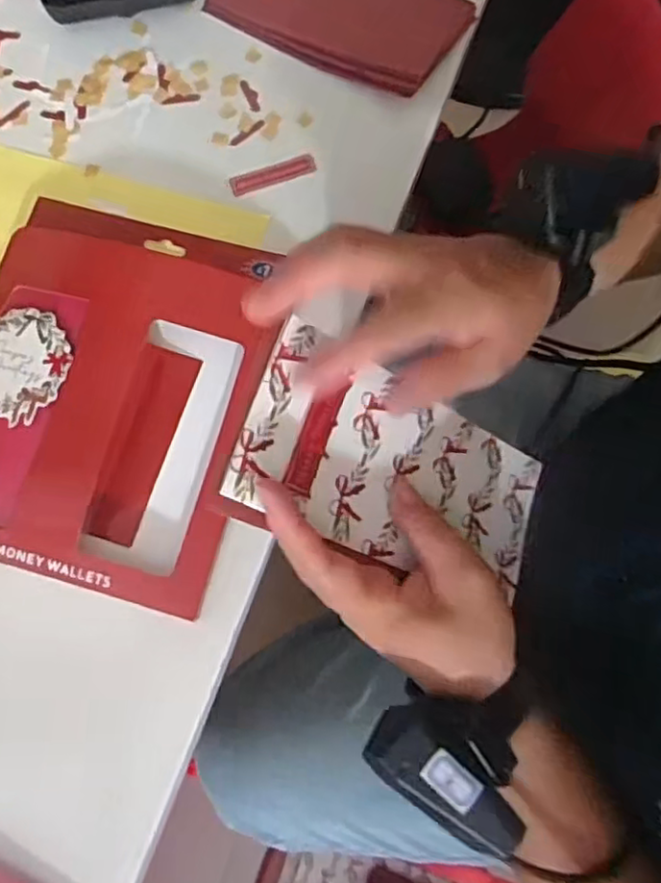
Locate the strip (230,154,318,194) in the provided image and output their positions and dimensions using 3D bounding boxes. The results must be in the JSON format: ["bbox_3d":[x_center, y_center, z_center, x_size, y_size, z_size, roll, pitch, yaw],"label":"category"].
[{"bbox_3d":[-0.040,-0.185,0.448,0.060,0.004,0.014,-17,77,-3],"label":"strip"}]

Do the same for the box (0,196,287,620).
[{"bbox_3d":[-0.142,-0.036,0.400,0.185,0.027,0.233,15,77,5],"label":"box"}]

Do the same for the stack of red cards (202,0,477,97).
[{"bbox_3d":[0.007,-0.318,0.469,0.177,0.015,0.102,31,79,8],"label":"stack of red cards"}]

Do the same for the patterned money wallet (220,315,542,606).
[{"bbox_3d":[0.039,0.012,0.321,0.175,0.009,0.089,19,75,-28],"label":"patterned money wallet"}]

